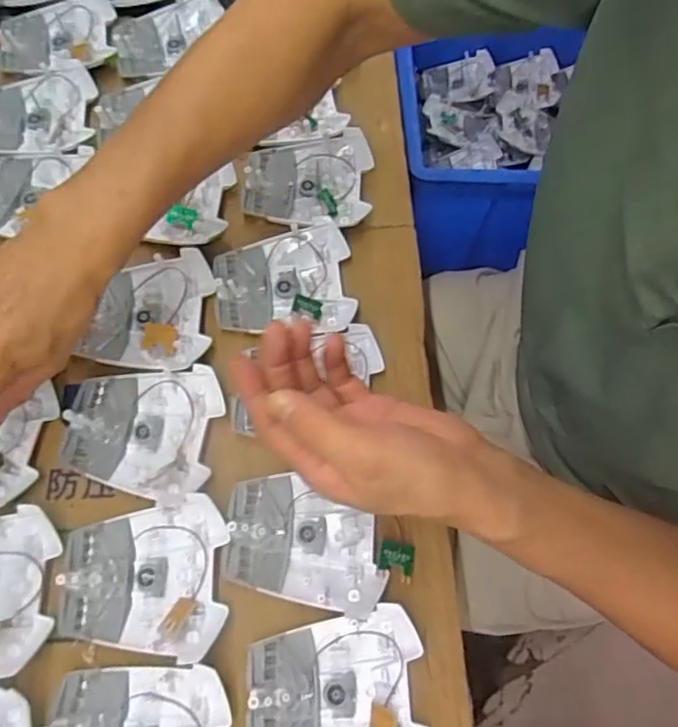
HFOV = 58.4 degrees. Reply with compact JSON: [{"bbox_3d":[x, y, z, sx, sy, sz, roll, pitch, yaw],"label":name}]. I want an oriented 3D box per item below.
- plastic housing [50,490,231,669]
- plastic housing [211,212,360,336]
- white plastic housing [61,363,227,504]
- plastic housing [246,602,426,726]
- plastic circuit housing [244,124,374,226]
[{"bbox_3d":[-0.132,0.142,0.407,0.111,0.019,0.098,-2,67,-3],"label":"plastic housing"},{"bbox_3d":[-0.045,-0.066,0.492,0.108,0.018,0.094,-7,67,-5],"label":"plastic housing"},{"bbox_3d":[-0.144,0.045,0.443,0.107,0.017,0.094,12,67,3],"label":"white plastic housing"},{"bbox_3d":[-0.002,0.209,0.383,0.108,0.024,0.096,-1,67,-2],"label":"plastic housing"},{"bbox_3d":[-0.028,-0.158,0.524,0.108,0.019,0.094,-1,67,-2],"label":"plastic circuit housing"}]

